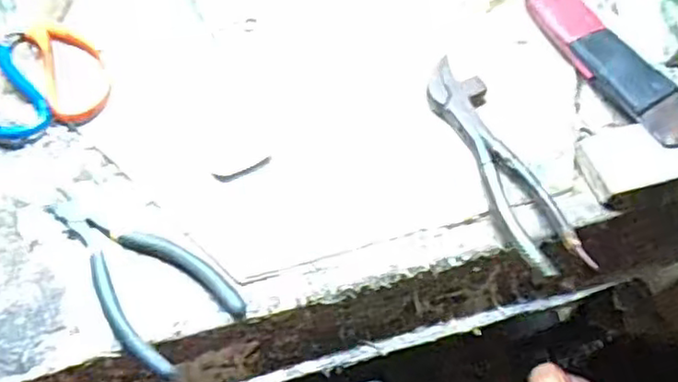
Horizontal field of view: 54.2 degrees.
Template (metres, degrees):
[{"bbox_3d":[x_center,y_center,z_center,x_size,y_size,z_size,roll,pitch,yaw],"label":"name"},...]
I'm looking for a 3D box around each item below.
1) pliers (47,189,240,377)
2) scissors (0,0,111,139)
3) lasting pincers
[{"bbox_3d":[-0.133,0.049,0.420,0.144,0.013,0.068,40,66,16],"label":"pliers"},{"bbox_3d":[-0.252,-0.102,0.496,0.174,0.006,0.100,38,66,15],"label":"scissors"},{"bbox_3d":[0.112,-0.021,0.470,0.045,0.023,0.183,-17,64,-13],"label":"lasting pincers"}]

